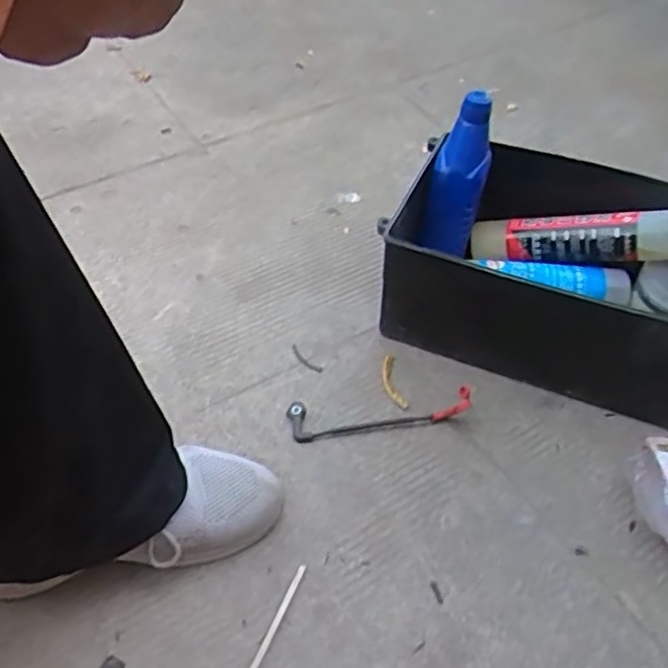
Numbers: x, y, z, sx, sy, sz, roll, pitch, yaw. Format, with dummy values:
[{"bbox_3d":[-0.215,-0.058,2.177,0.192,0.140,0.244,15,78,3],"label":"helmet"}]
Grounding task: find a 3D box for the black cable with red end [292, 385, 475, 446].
[{"bbox_3d":[0.043,0.074,0.612,0.168,0.021,0.040,-1,49,-3],"label":"black cable with red end"}]

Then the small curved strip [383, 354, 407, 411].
[{"bbox_3d":[0.057,0.045,0.651,0.017,0.004,0.066,-5,50,-6],"label":"small curved strip"}]

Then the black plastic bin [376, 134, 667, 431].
[{"bbox_3d":[0.232,-0.065,0.664,0.326,0.128,0.207,18,51,13],"label":"black plastic bin"}]

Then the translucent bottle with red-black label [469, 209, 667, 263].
[{"bbox_3d":[0.258,-0.103,0.701,0.226,0.044,0.039,2,46,28],"label":"translucent bottle with red-black label"}]

